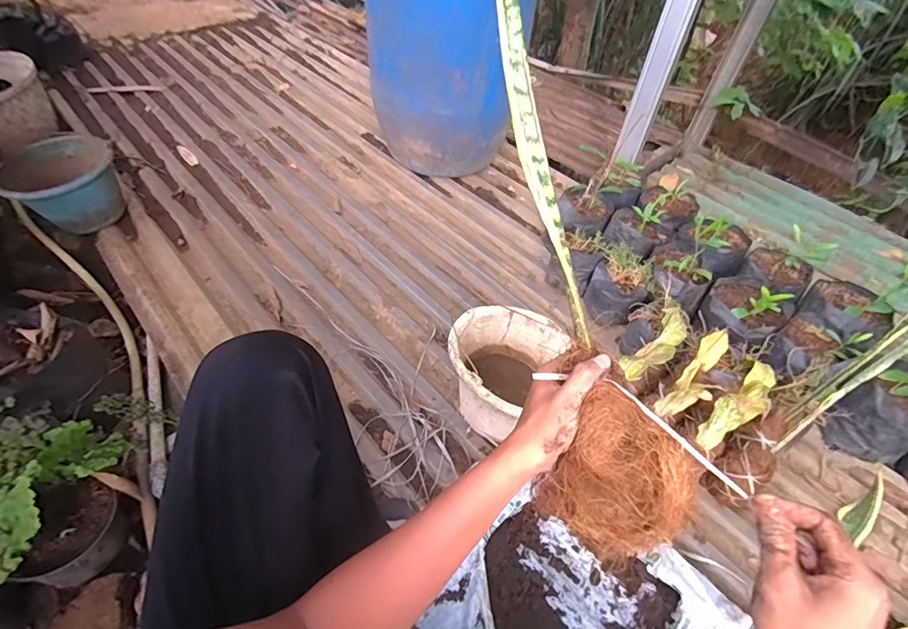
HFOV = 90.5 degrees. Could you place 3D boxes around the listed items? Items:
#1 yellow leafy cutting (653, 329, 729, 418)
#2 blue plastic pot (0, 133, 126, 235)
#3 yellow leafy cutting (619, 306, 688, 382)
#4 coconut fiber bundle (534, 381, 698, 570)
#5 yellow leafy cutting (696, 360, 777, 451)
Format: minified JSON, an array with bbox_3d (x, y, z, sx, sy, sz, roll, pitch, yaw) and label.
[{"bbox_3d":[0.448,0.116,0.821,0.062,0.067,0.206,37,58,23],"label":"yellow leafy cutting"},{"bbox_3d":[-0.949,-0.302,1.112,0.238,0.182,0.247,-32,60,-26],"label":"blue plastic pot"},{"bbox_3d":[0.394,0.061,0.874,0.223,0.061,0.066,-36,62,-27],"label":"yellow leafy cutting"},{"bbox_3d":[0.137,0.138,0.373,0.106,0.079,0.096,36,56,23],"label":"coconut fiber bundle"},{"bbox_3d":[0.508,0.153,0.791,0.219,0.047,0.056,-30,60,-25],"label":"yellow leafy cutting"}]

